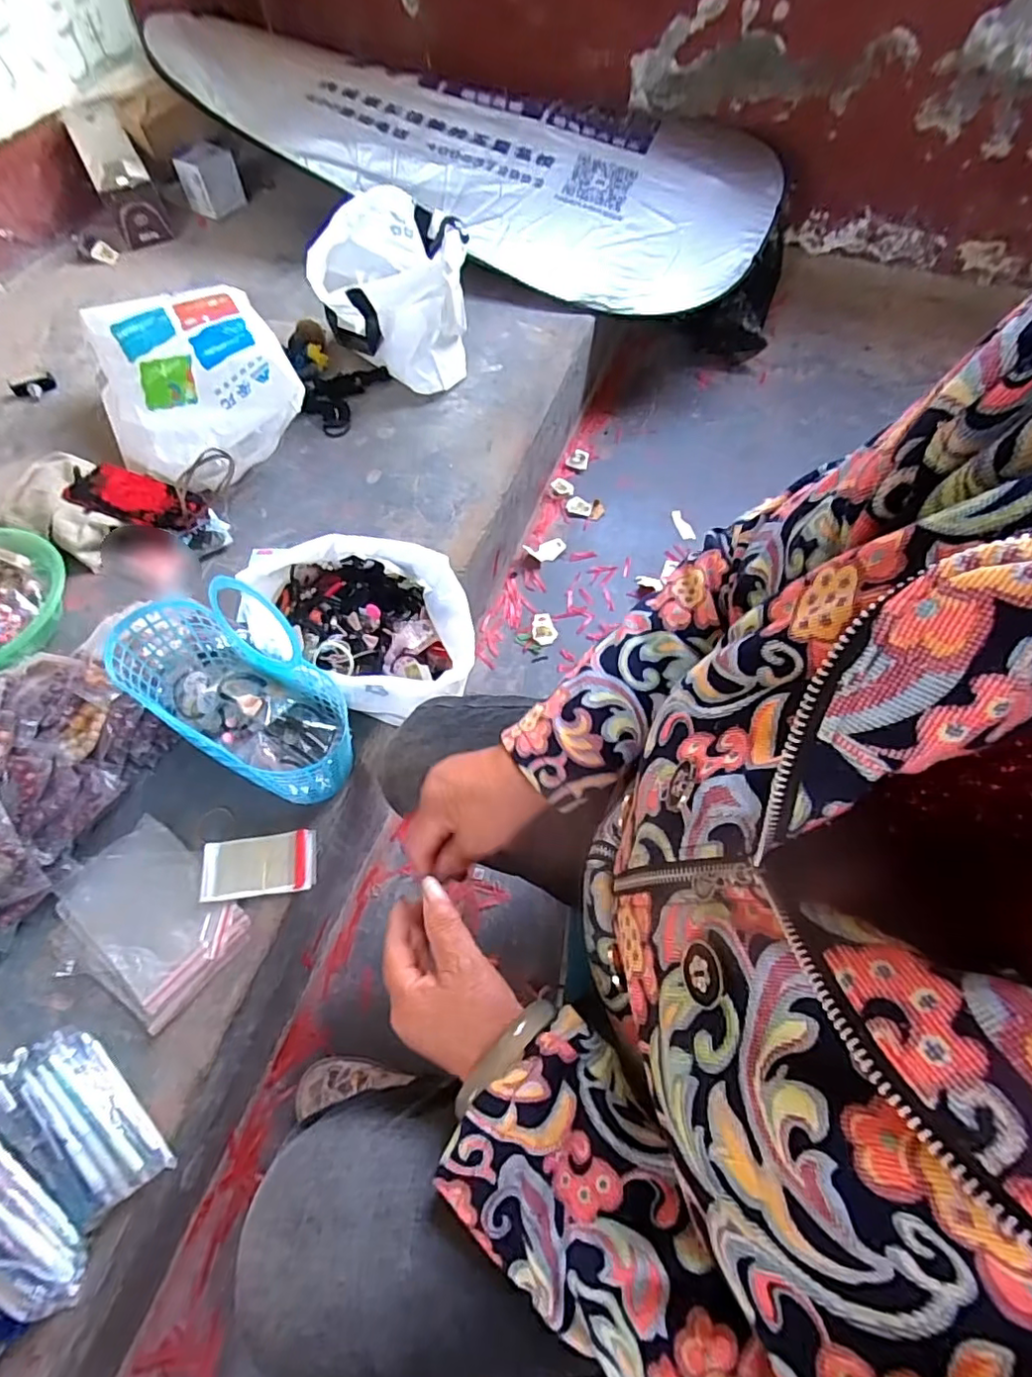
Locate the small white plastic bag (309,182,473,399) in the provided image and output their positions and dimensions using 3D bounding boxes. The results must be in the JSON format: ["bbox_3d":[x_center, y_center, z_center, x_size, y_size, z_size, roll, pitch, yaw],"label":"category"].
[{"bbox_3d":[-0.216,-0.679,1.016,0.243,0.204,0.268,-15,63,-8],"label":"small white plastic bag"}]

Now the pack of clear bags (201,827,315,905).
[{"bbox_3d":[-0.289,0.197,0.656,0.123,0.014,0.068,-7,62,-4],"label":"pack of clear bags"}]

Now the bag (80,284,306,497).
[{"bbox_3d":[-0.515,-0.480,0.935,0.282,0.130,0.329,-27,65,-14],"label":"bag"}]

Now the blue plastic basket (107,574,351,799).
[{"bbox_3d":[-0.310,0.007,0.675,0.271,0.144,0.160,31,66,15],"label":"blue plastic basket"}]

